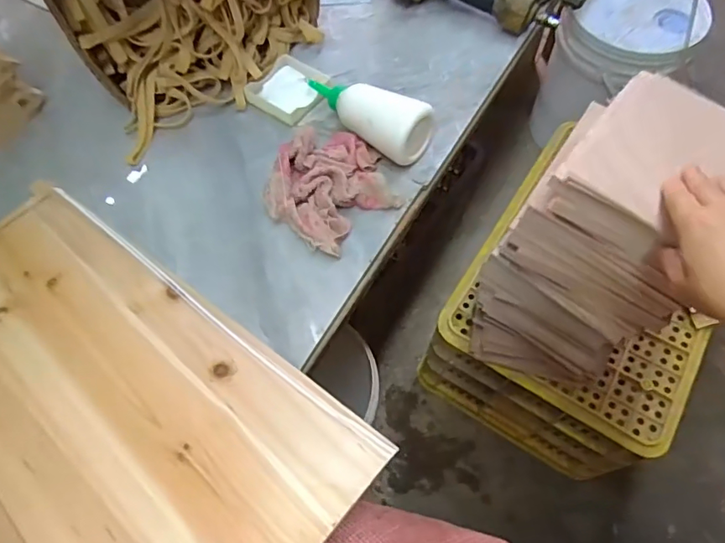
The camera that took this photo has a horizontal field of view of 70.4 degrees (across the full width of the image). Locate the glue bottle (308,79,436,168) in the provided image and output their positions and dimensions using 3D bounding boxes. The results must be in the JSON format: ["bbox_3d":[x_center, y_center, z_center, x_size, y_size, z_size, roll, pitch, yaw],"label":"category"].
[{"bbox_3d":[0.000,-0.175,0.552,0.156,0.060,0.049,37,68,17],"label":"glue bottle"}]

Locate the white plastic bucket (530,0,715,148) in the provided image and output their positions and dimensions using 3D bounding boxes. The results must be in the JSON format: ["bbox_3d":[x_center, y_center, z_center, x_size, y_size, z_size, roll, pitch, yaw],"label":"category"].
[{"bbox_3d":[0.591,-0.509,1.249,0.289,0.317,0.291,-10,63,-6],"label":"white plastic bucket"}]

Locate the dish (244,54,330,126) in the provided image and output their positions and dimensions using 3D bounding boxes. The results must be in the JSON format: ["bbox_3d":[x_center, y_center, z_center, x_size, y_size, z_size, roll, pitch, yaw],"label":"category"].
[{"bbox_3d":[-0.085,-0.211,0.595,0.078,0.018,0.077,36,68,16],"label":"dish"}]

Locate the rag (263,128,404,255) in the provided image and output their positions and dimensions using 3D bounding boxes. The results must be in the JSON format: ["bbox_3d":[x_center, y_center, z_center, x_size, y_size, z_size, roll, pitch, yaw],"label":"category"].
[{"bbox_3d":[-0.031,-0.089,0.521,0.116,0.033,0.126,36,68,16],"label":"rag"}]

